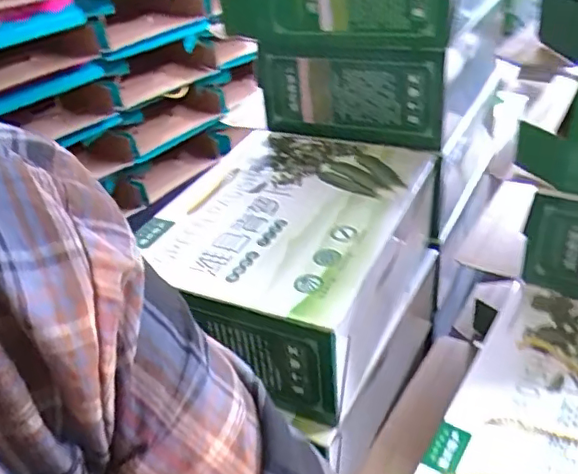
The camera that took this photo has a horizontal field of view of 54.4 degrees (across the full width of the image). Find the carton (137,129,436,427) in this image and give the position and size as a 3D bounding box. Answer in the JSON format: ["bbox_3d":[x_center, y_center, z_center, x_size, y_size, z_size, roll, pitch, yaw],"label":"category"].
[{"bbox_3d":[0.010,0.001,0.693,0.276,0.154,0.367,13,42,23],"label":"carton"}]

